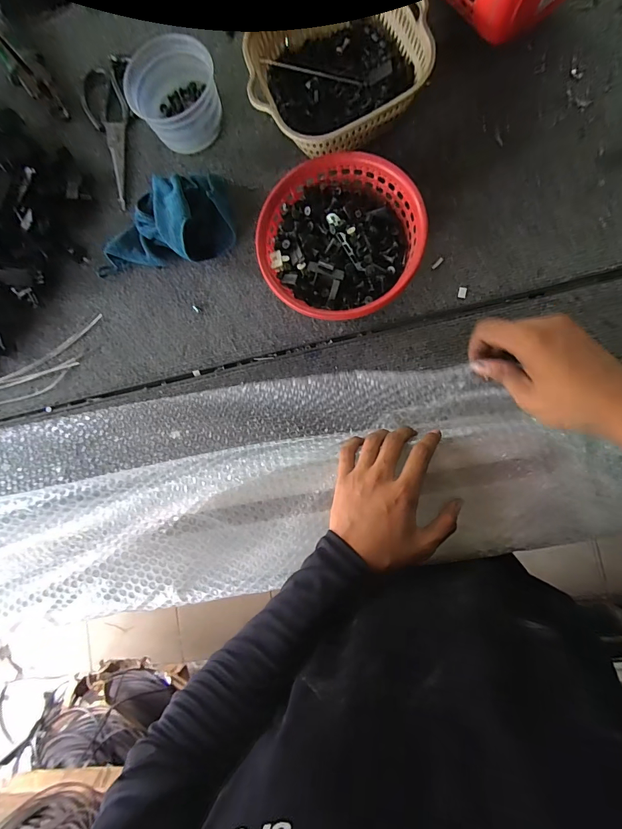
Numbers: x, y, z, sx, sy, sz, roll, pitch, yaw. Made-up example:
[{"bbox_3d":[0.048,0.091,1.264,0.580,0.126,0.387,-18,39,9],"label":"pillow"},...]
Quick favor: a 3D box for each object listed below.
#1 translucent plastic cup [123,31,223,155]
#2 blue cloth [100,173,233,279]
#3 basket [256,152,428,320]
[{"bbox_3d":[-0.181,-0.427,0.500,0.106,0.078,0.097,0,88,8],"label":"translucent plastic cup"},{"bbox_3d":[-0.204,-0.249,0.503,0.203,0.057,0.100,-13,86,7],"label":"blue cloth"},{"bbox_3d":[0.037,-0.207,0.465,0.186,0.067,0.186,0,88,8],"label":"basket"}]

